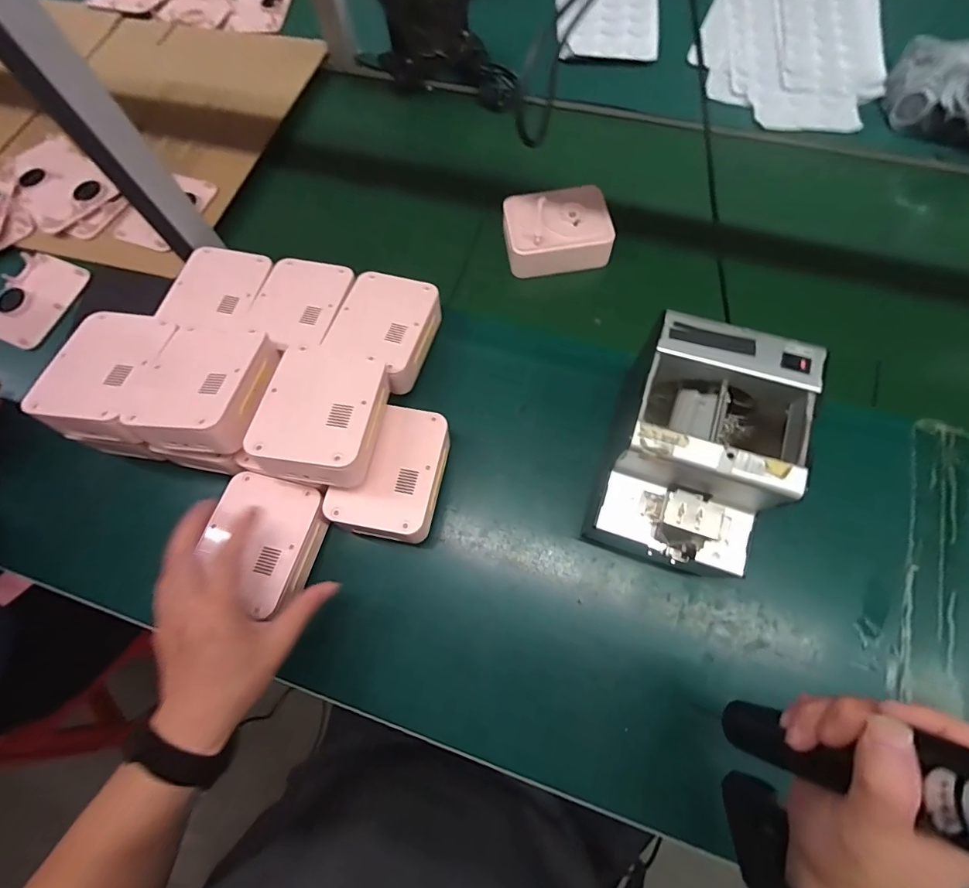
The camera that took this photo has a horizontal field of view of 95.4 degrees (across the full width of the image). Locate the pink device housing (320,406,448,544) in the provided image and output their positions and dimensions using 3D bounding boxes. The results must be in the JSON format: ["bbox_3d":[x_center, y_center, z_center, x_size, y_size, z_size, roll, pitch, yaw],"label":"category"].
[{"bbox_3d":[-0.092,0.032,0.456,0.103,0.057,0.134,10,71,7],"label":"pink device housing"}]

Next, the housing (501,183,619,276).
[{"bbox_3d":[0.092,-0.267,0.558,0.127,0.045,0.098,-7,70,0],"label":"housing"}]

